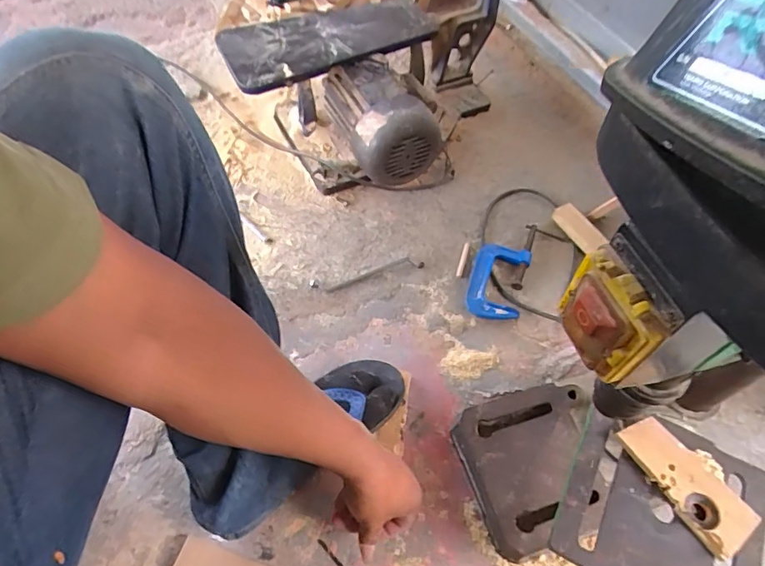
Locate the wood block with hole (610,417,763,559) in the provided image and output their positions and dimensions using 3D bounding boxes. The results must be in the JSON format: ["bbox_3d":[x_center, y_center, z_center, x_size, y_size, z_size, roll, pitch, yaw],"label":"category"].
[{"bbox_3d":[0.268,0.175,0.435,0.049,0.017,0.115,-27,59,-18],"label":"wood block with hole"}]

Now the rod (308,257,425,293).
[{"bbox_3d":[-0.023,-0.012,0.769,0.180,0.007,0.028,-13,57,-8],"label":"rod"}]

